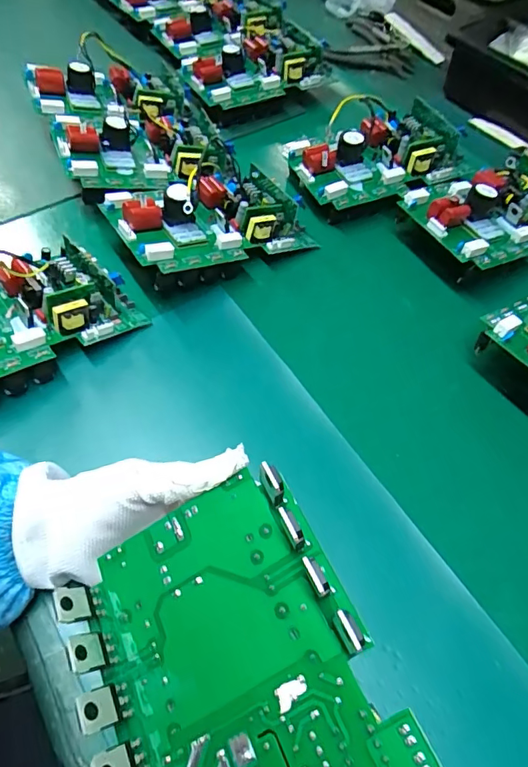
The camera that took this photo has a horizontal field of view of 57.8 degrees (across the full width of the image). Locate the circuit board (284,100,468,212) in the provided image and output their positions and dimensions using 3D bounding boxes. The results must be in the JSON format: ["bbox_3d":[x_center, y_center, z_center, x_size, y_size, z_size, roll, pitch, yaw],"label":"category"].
[{"bbox_3d":[0.117,-0.244,0.505,0.173,0.046,0.110,-20,60,-14],"label":"circuit board"}]

